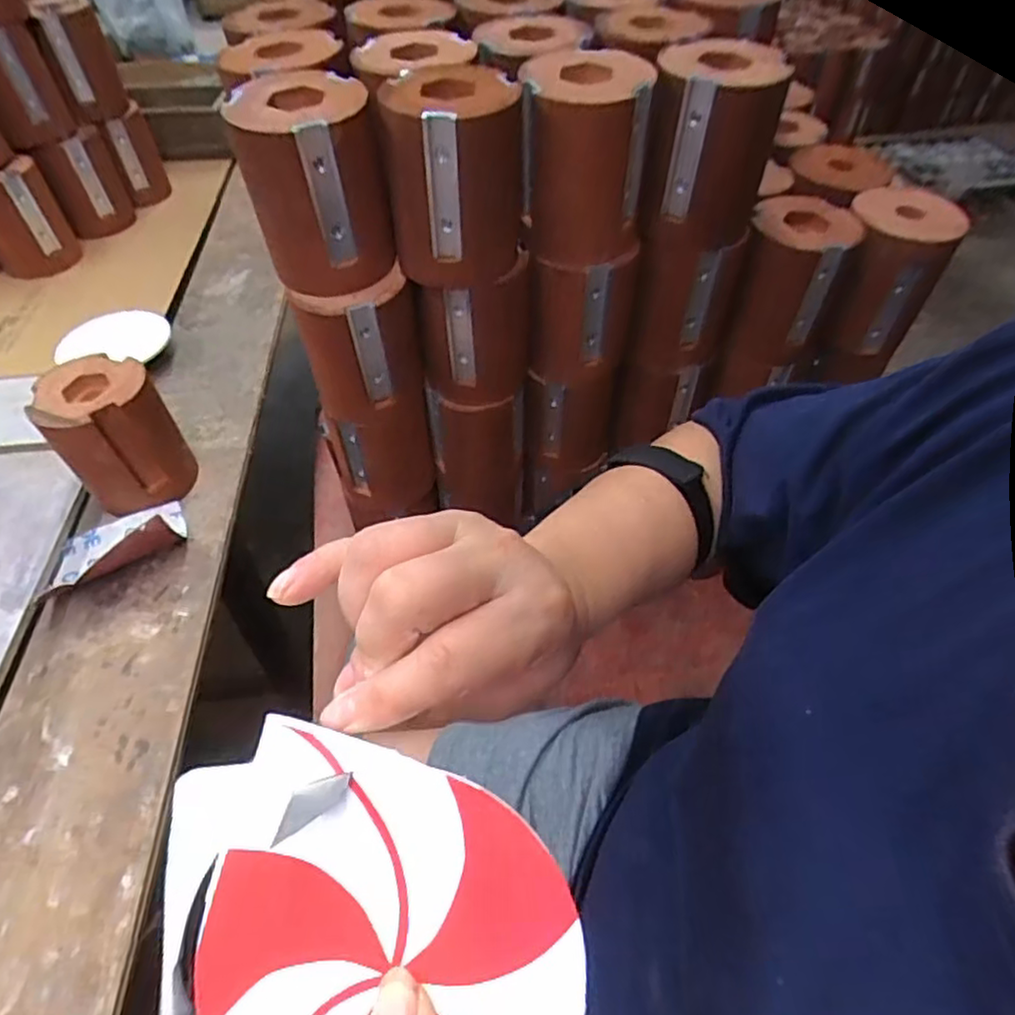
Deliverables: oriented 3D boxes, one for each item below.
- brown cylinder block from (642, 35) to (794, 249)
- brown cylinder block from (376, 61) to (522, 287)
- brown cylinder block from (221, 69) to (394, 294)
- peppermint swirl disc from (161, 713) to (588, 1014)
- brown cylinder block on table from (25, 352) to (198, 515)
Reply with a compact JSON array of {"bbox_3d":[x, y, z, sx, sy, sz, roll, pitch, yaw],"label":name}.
[{"bbox_3d":[0.129,-0.230,0.417,0.073,0.099,0.075,10,52,8],"label":"brown cylinder block"},{"bbox_3d":[-0.030,-0.200,0.397,0.076,0.100,0.072,1,51,1],"label":"brown cylinder block"},{"bbox_3d":[-0.116,-0.195,0.394,0.077,0.097,0.071,-13,52,-10],"label":"brown cylinder block"},{"bbox_3d":[-0.036,0.112,0.173,0.104,0.006,0.104,0,83,1],"label":"peppermint swirl disc"},{"bbox_3d":[-0.293,-0.057,0.488,0.077,0.089,0.077,-27,56,-21],"label":"brown cylinder block on table"}]

